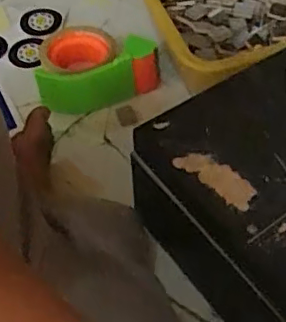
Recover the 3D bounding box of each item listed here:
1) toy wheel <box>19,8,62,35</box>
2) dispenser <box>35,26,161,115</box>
[{"bbox_3d":[-0.142,-0.192,0.811,0.057,0.018,0.057,-7,52,-3],"label":"toy wheel"},{"bbox_3d":[-0.061,-0.122,0.724,0.143,0.064,0.104,-12,52,-7],"label":"dispenser"}]

